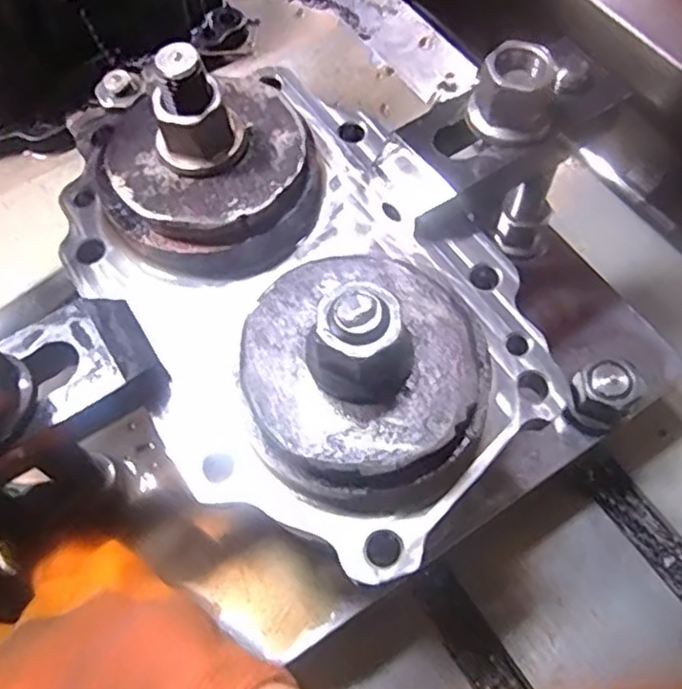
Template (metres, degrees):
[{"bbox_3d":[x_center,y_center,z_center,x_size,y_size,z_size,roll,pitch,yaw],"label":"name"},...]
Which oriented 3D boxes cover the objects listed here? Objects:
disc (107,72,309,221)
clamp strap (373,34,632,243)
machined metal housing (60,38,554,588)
[{"bbox_3d":[-0.048,-0.071,0.245,0.069,0.006,0.063,-1,63,2],"label":"disc"},{"bbox_3d":[0.059,-0.078,0.255,0.093,0.024,0.041,-34,67,-14],"label":"clamp strap"},{"bbox_3d":[-0.016,-0.026,0.225,0.128,0.048,0.192,-33,66,-14],"label":"machined metal housing"}]

